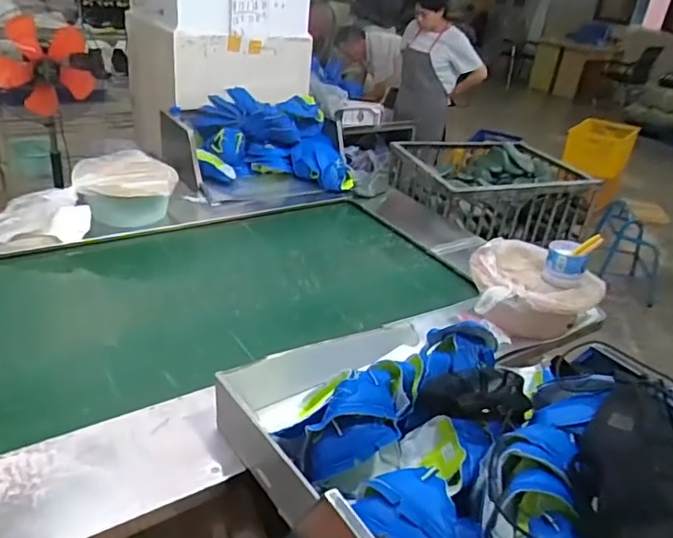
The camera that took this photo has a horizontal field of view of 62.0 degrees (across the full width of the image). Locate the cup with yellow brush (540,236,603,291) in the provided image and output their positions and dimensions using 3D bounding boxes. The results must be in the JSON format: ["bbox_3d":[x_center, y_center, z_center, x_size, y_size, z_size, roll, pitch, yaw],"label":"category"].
[{"bbox_3d":[0.641,-0.030,1.537,0.116,0.166,0.091,19,31,21],"label":"cup with yellow brush"}]

